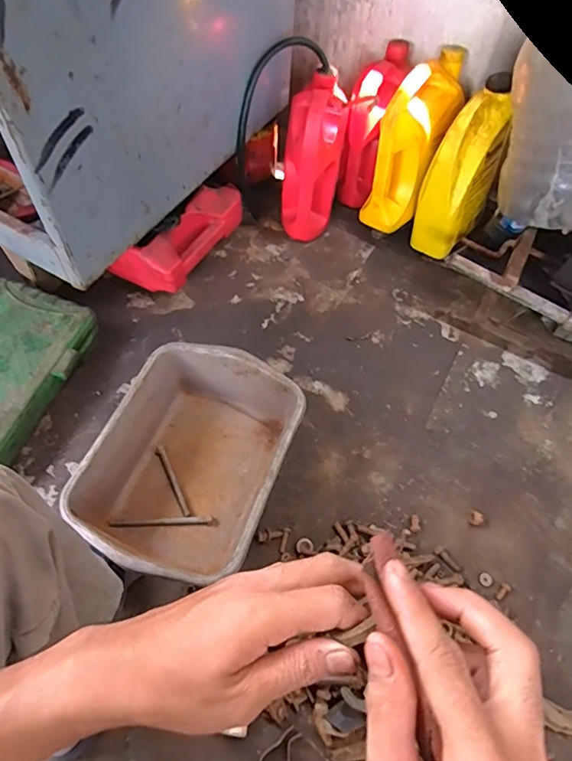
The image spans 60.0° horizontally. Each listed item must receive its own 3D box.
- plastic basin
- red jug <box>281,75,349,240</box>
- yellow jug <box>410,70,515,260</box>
[{"bbox_3d":[-0.144,0.126,0.780,0.262,0.124,0.347,20,59,8],"label":"plastic basin"},{"bbox_3d":[0.055,-0.447,1.045,0.115,0.298,0.150,11,58,3],"label":"red jug"},{"bbox_3d":[0.367,-0.412,1.031,0.105,0.312,0.169,41,64,19],"label":"yellow jug"}]

